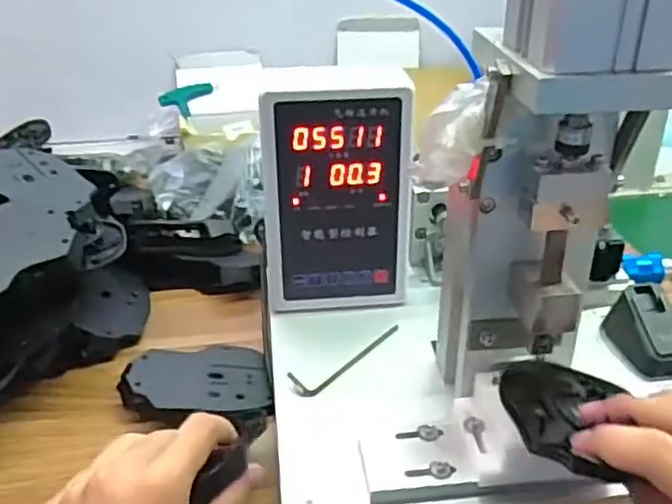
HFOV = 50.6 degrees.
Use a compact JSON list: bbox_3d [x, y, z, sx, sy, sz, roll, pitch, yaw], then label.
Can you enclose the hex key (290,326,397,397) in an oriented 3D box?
[{"bbox_3d":[0.011,0.072,0.507,0.022,0.009,0.104,26,39,37],"label":"hex key"}]

